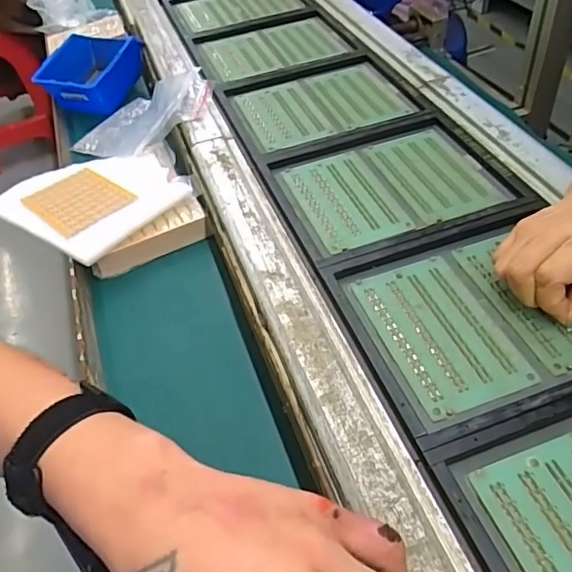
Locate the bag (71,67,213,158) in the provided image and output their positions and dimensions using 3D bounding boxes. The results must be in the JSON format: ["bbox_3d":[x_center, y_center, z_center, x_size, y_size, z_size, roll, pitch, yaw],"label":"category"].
[{"bbox_3d":[-0.184,-0.215,0.724,0.205,0.055,0.137,-7,34,40],"label":"bag"}]

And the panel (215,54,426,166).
[{"bbox_3d":[0.038,-0.221,0.674,0.207,0.023,0.179,-20,47,-11],"label":"panel"}]

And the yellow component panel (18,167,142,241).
[{"bbox_3d":[-0.229,-0.093,0.618,0.086,0.005,0.123,-38,47,-26],"label":"yellow component panel"}]

